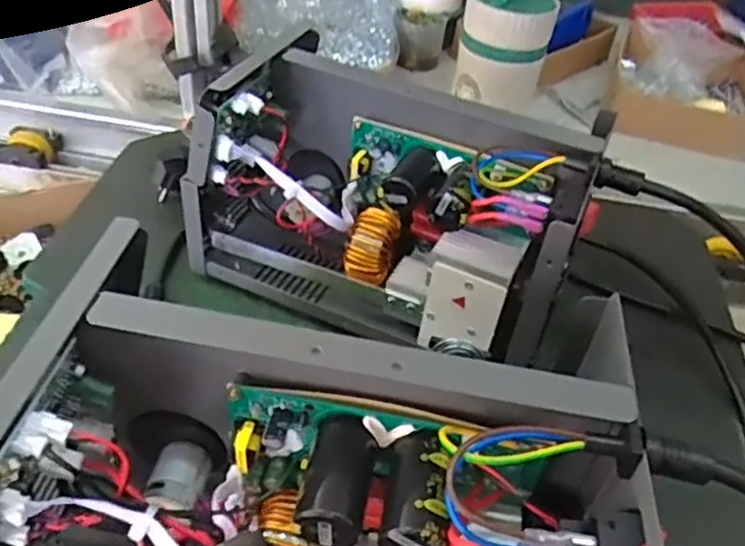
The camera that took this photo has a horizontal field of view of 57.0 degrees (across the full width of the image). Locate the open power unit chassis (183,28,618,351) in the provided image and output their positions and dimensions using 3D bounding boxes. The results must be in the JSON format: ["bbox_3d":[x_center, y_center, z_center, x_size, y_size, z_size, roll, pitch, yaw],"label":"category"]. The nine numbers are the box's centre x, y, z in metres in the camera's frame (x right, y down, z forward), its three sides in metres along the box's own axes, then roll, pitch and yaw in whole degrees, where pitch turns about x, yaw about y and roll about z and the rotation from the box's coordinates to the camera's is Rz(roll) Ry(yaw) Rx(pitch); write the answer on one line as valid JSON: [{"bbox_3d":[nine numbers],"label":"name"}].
[{"bbox_3d":[0.013,-0.055,0.523,0.277,0.168,0.134,20,42,15],"label":"open power unit chassis"}]

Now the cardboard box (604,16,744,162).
[{"bbox_3d":[0.406,-0.247,0.886,0.195,0.084,0.206,19,43,13],"label":"cardboard box"}]

